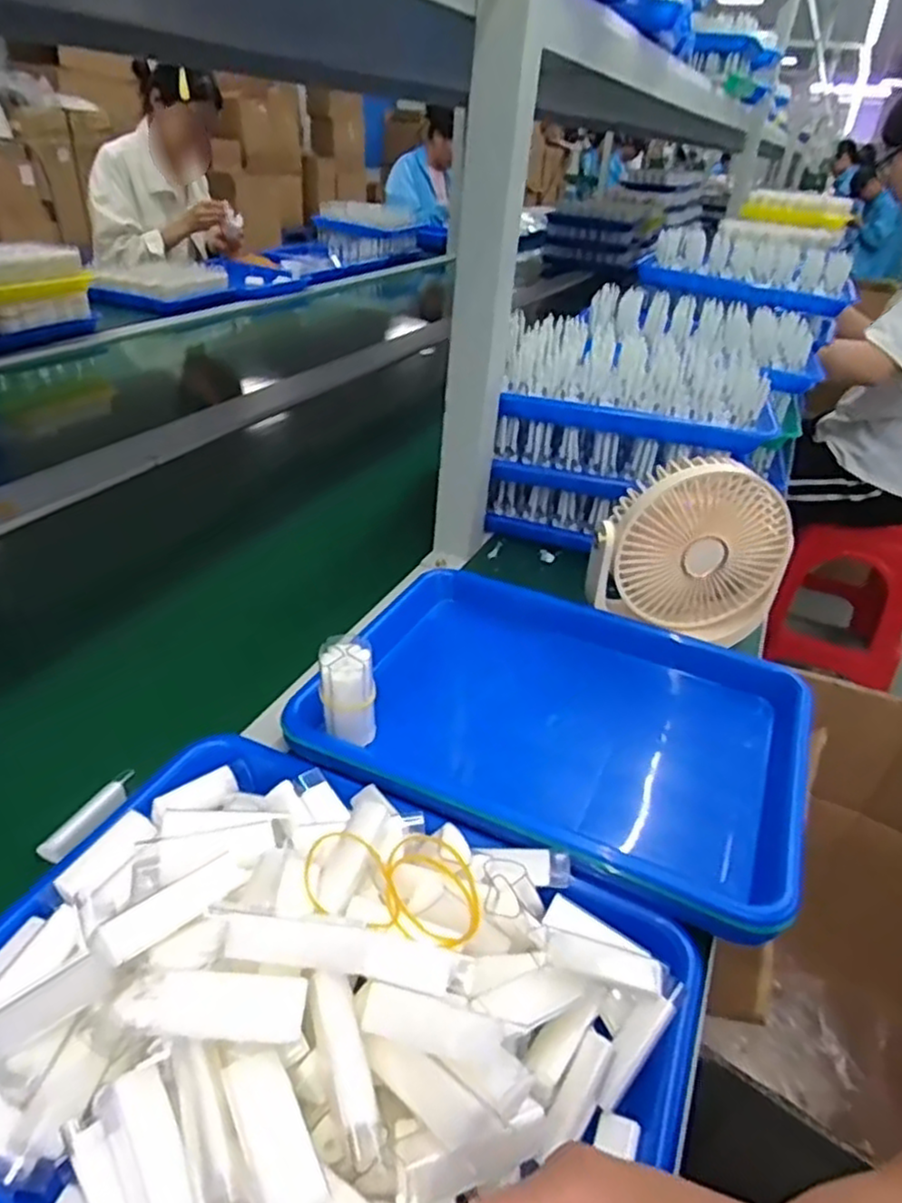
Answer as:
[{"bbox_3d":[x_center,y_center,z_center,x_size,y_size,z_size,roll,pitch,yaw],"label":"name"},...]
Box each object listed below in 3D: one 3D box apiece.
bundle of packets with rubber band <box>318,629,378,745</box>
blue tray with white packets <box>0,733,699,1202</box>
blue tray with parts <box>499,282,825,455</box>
[{"bbox_3d":[-0.069,0.061,0.473,0.035,0.075,0.026,-10,13,-22],"label":"bundle of packets with rubber band"},{"bbox_3d":[-0.060,0.167,0.320,0.315,0.077,0.249,18,36,19],"label":"blue tray with white packets"},{"bbox_3d":[0.269,-0.291,0.841,0.289,0.064,0.504,20,36,21],"label":"blue tray with parts"}]

